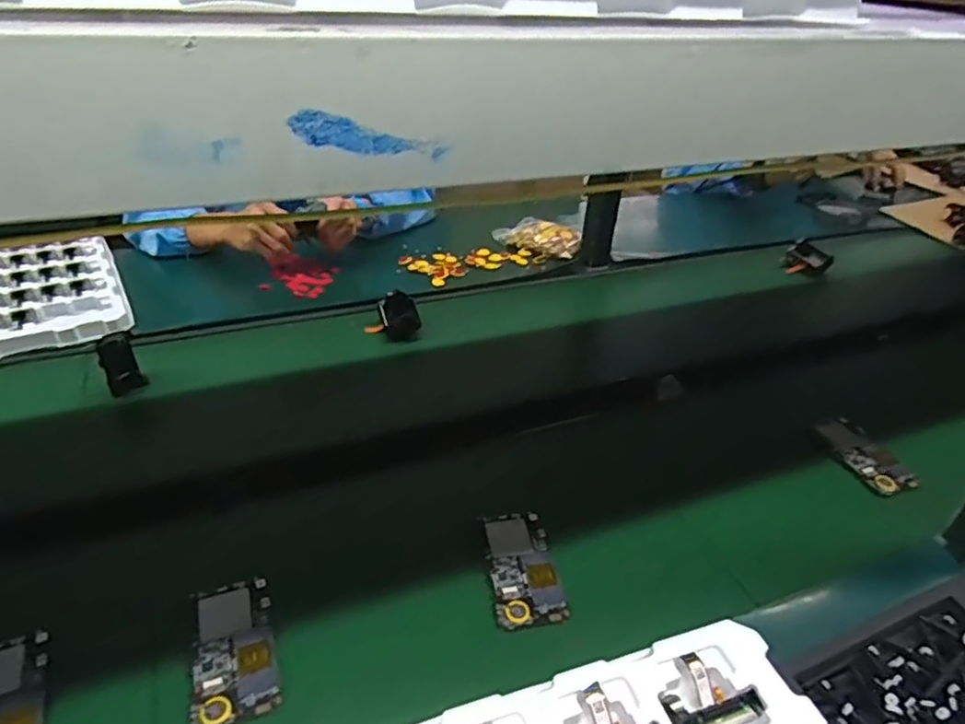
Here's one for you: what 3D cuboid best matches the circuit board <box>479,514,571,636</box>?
[{"bbox_3d":[0.038,0.191,0.605,0.063,0.005,0.125,-4,33,-10],"label":"circuit board"}]

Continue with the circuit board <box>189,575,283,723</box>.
[{"bbox_3d":[-0.202,0.232,0.521,0.062,0.011,0.123,-9,35,-19],"label":"circuit board"}]

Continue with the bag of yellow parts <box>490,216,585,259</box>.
[{"bbox_3d":[0.099,-0.227,1.196,0.168,0.046,0.071,13,34,14],"label":"bag of yellow parts"}]

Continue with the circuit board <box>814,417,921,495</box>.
[{"bbox_3d":[0.457,0.109,0.763,0.059,0.007,0.120,-18,40,-11],"label":"circuit board"}]

